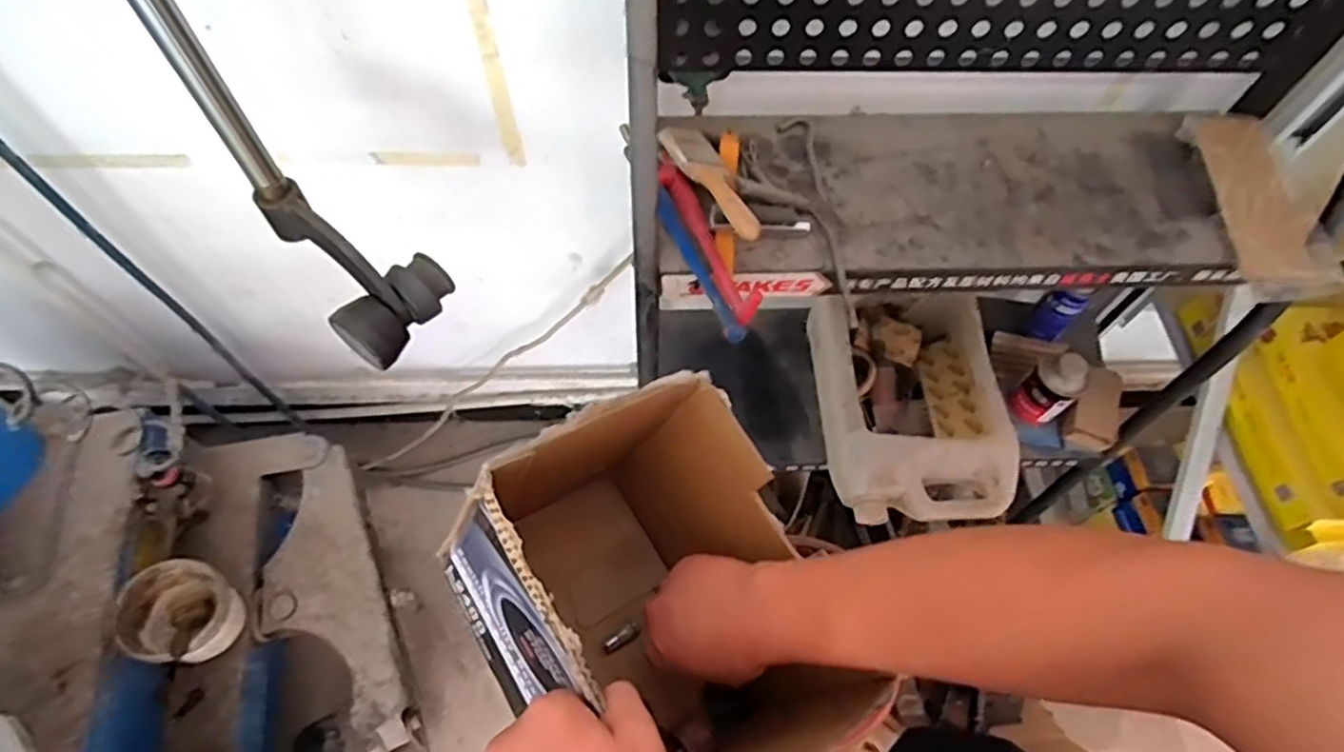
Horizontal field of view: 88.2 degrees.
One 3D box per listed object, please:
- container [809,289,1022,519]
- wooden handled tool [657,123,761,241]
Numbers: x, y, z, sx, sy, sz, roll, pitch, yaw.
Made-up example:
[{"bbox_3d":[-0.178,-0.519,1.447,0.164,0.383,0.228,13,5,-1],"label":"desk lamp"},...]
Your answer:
[{"bbox_3d":[0.324,0.038,0.933,0.238,0.122,0.312,-4,61,-4],"label":"container"},{"bbox_3d":[0.038,-0.194,0.671,0.049,0.017,0.201,-17,50,-11],"label":"wooden handled tool"}]

